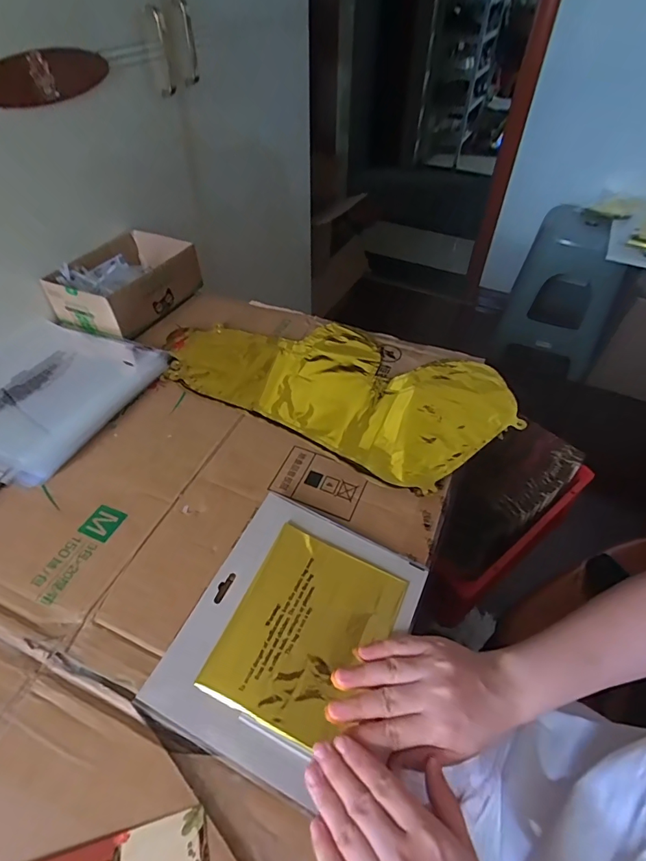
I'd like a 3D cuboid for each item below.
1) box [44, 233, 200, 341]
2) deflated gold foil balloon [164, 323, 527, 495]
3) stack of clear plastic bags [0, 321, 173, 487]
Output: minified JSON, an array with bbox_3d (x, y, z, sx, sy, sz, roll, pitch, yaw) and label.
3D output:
[{"bbox_3d":[-0.290,-0.224,0.666,0.141,0.062,0.187,22,51,17],"label":"box"},{"bbox_3d":[0.012,-0.056,0.580,0.425,0.037,0.224,20,50,15],"label":"deflated gold foil balloon"},{"bbox_3d":[-0.344,-0.055,0.545,0.218,0.017,0.227,20,50,15],"label":"stack of clear plastic bags"}]

